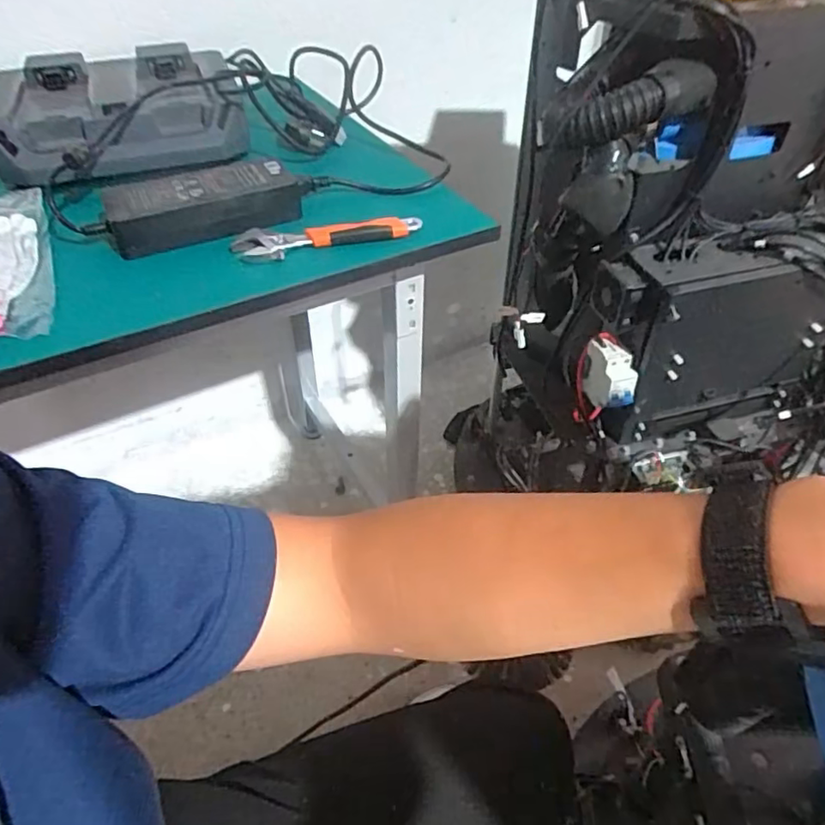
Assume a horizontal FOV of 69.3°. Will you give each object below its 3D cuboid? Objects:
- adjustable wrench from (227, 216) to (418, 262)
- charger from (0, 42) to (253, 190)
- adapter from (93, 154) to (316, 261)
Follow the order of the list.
[{"bbox_3d":[-0.085,-0.175,0.593,0.186,0.017,0.047,-9,45,-8],"label":"adjustable wrench"},{"bbox_3d":[-0.349,-0.364,0.716,0.284,0.069,0.250,-20,47,-18],"label":"charger"},{"bbox_3d":[-0.203,-0.215,0.610,0.203,0.041,0.092,-16,46,-15],"label":"adapter"}]

